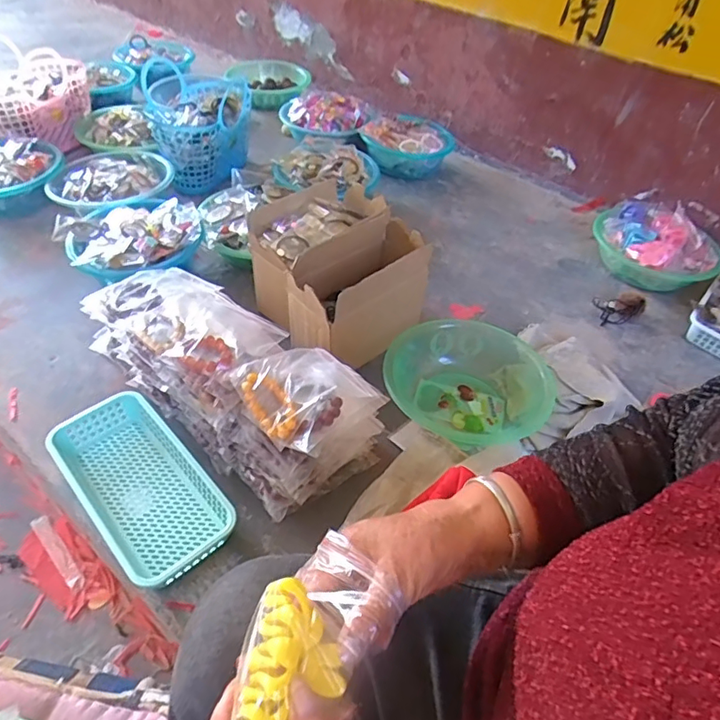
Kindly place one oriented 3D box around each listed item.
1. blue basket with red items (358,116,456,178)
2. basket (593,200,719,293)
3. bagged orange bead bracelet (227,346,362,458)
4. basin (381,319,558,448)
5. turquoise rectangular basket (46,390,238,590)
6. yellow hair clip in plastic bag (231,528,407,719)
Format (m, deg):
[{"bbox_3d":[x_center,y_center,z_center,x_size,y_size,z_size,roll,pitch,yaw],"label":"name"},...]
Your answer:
[{"bbox_3d":[0.114,-0.523,1.282,0.220,0.082,0.195,14,48,7],"label":"blue basket with red items"},{"bbox_3d":[0.583,-0.222,1.029,0.203,0.108,0.209,3,47,-3],"label":"basket"},{"bbox_3d":[-0.067,0.033,0.644,0.132,0.045,0.147,33,53,22],"label":"bagged orange bead bracelet"},{"bbox_3d":[0.158,0.044,0.793,0.234,0.078,0.226,3,47,-3],"label":"basin"},{"bbox_3d":[-0.279,0.155,0.662,0.131,0.052,0.260,-33,58,-30],"label":"turquoise rectangular basket"},{"bbox_3d":[-0.029,0.161,0.308,0.071,0.030,0.123,21,49,13],"label":"yellow hair clip in plastic bag"}]

